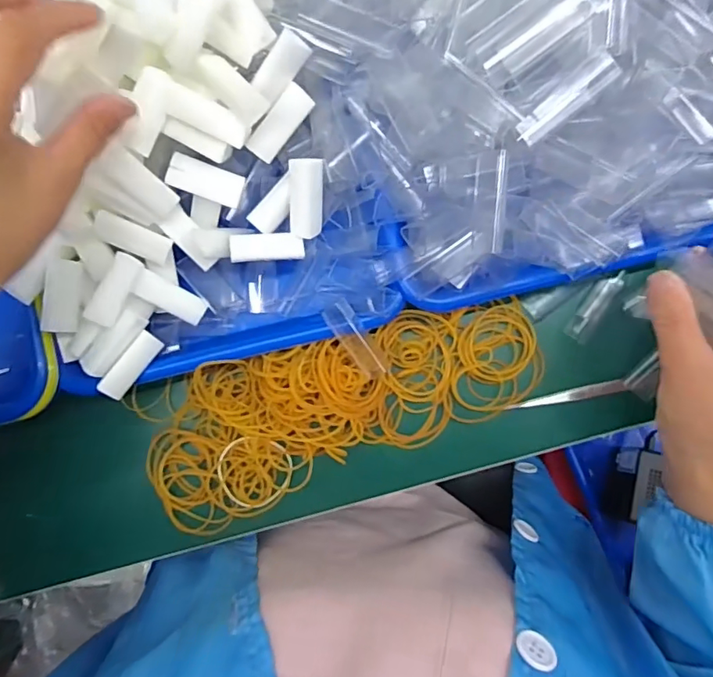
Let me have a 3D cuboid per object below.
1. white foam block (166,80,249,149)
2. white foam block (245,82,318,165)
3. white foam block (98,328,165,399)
[{"bbox_3d":[-0.084,-0.127,0.295,0.048,0.015,0.019,28,88,-8],"label":"white foam block"},{"bbox_3d":[-0.045,-0.128,0.309,0.019,0.012,0.045,32,107,-35],"label":"white foam block"},{"bbox_3d":[-0.146,0.016,0.337,0.017,0.011,0.046,44,75,-32],"label":"white foam block"}]

